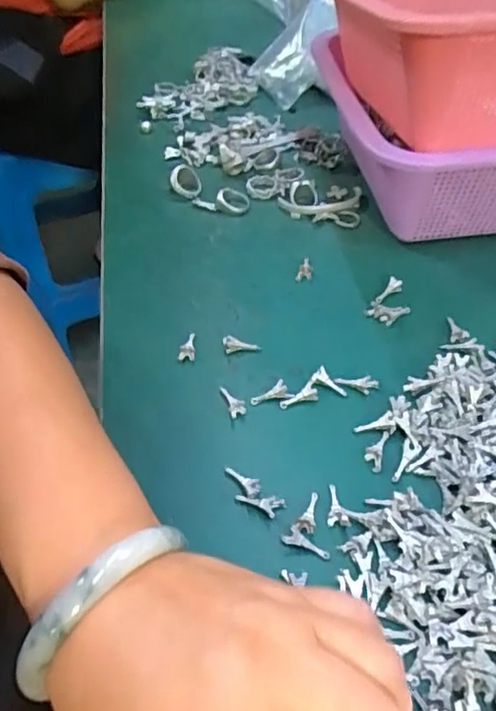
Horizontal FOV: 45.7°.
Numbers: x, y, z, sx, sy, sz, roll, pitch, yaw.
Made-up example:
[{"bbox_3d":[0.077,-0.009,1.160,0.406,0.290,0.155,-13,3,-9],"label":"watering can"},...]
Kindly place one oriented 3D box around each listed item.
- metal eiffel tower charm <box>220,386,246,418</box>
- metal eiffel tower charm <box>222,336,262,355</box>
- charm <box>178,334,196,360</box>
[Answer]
[{"bbox_3d":[-0.009,0.024,0.317,0.010,0.007,0.020,-25,62,-20],"label":"metal eiffel tower charm"},{"bbox_3d":[-0.003,-0.005,0.343,0.022,0.007,0.010,8,46,-7],"label":"metal eiffel tower charm"},{"bbox_3d":[-0.036,-0.006,0.344,0.009,0.007,0.021,-1,46,2],"label":"charm"}]

